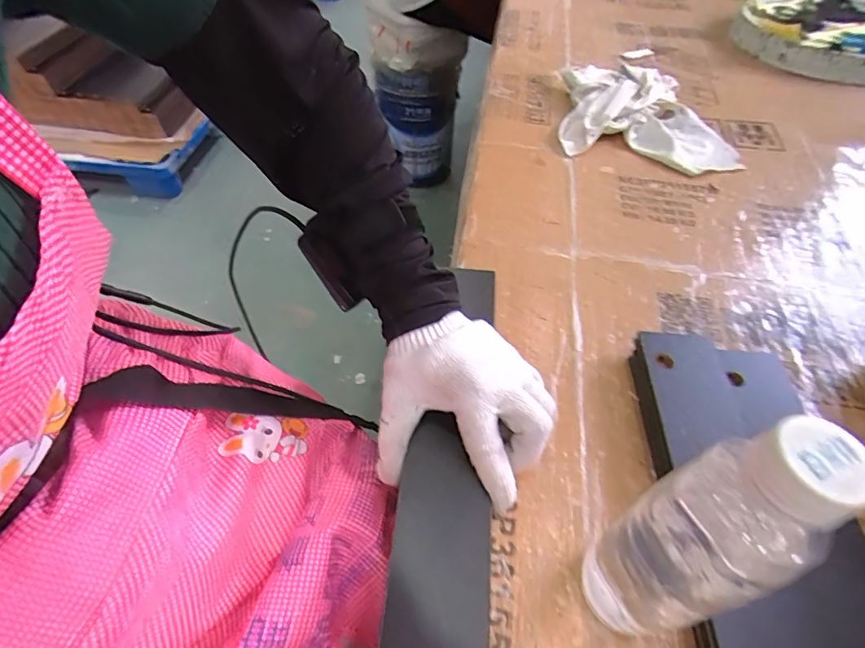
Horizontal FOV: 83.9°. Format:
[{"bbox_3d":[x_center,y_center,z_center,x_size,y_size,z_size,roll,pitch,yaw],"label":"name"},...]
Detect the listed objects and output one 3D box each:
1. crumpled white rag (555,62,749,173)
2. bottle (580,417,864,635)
[{"bbox_3d":[0.282,-0.276,0.630,0.220,0.062,0.178,14,52,9],"label":"crumpled white rag"},{"bbox_3d":[0.118,0.106,0.226,0.050,0.186,0.051,1,51,-1],"label":"bottle"}]

